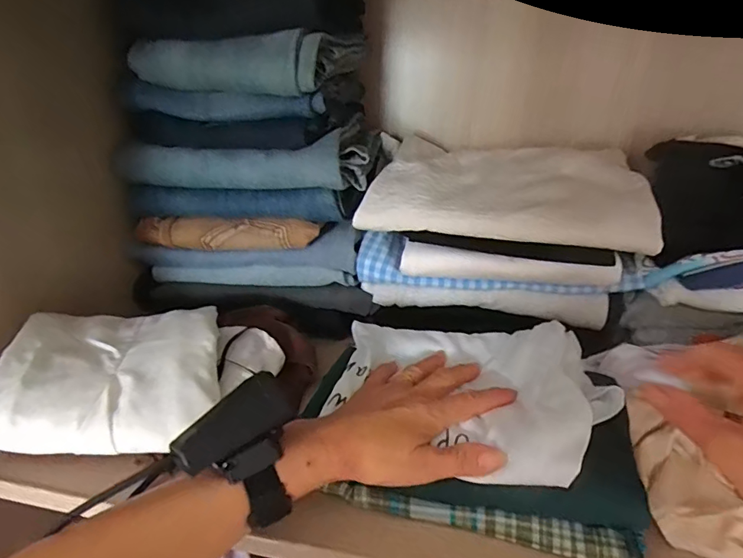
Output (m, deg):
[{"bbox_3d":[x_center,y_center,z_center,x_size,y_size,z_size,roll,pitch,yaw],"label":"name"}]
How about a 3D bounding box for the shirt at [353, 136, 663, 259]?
[{"bbox_3d":[0.156,-0.110,0.553,0.297,0.040,0.193,8,43,14],"label":"shirt"}]

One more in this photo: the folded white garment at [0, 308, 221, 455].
[{"bbox_3d":[-0.223,0.075,0.420,0.168,0.056,0.155,-1,23,-4],"label":"folded white garment"}]

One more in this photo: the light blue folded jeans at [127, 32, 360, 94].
[{"bbox_3d":[-0.141,-0.248,0.546,0.229,0.055,0.138,6,23,11],"label":"light blue folded jeans"}]

